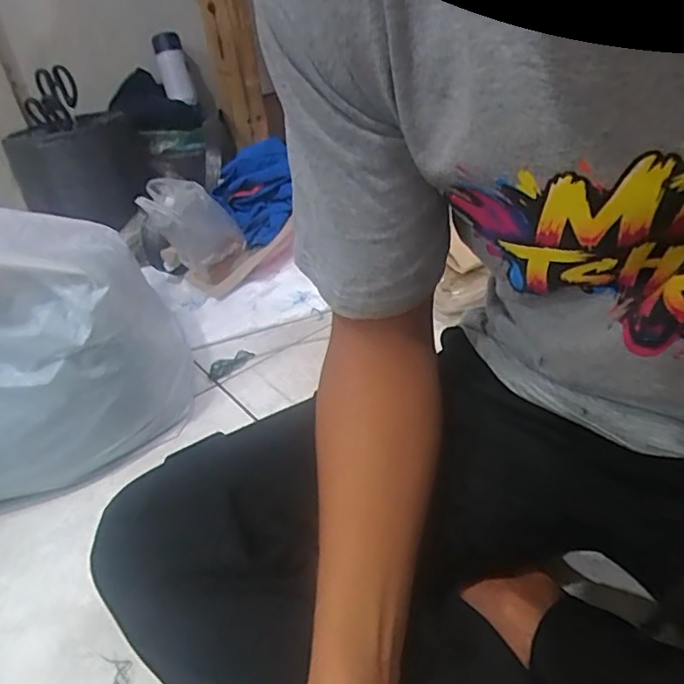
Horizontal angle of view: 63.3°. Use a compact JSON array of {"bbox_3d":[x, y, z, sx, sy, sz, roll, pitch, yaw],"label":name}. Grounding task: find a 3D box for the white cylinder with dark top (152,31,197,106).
[{"bbox_3d":[-0.381,-0.618,1.254,0.062,0.138,0.069,-15,35,-10],"label":"white cylinder with dark top"}]

